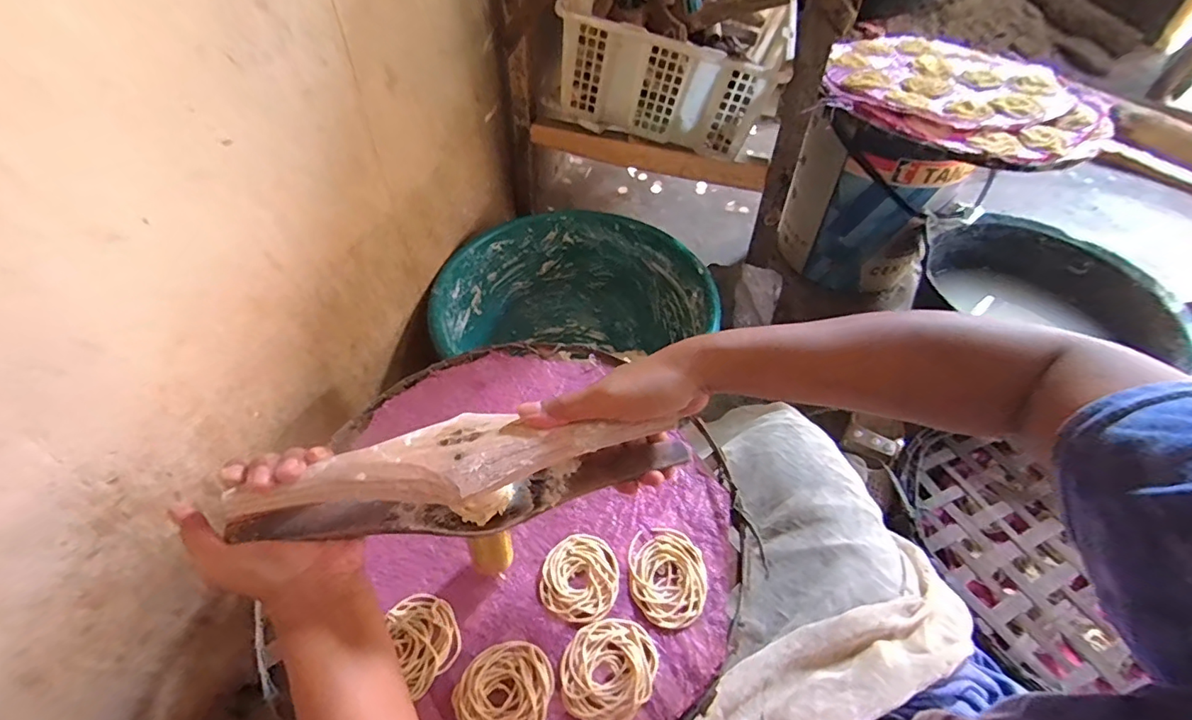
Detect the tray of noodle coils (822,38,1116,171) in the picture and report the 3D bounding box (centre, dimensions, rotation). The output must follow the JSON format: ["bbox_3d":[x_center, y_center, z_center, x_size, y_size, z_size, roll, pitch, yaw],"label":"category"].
[{"bbox_3d":[0.543,-0.409,0.815,0.368,0.039,0.375,19,51,13],"label":"tray of noodle coils"}]

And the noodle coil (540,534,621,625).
[{"bbox_3d":[-0.013,0.185,0.460,0.065,0.006,0.071,1,50,-1],"label":"noodle coil"}]

